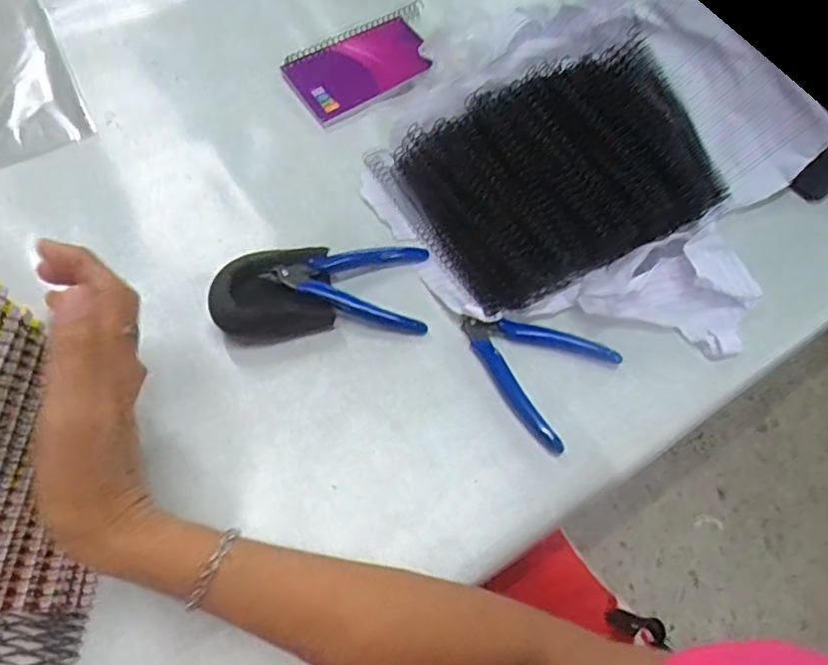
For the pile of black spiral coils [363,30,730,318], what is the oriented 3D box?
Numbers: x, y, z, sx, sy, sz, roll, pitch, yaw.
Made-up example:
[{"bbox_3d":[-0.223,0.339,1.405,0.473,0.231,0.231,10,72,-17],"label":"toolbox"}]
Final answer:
[{"bbox_3d":[0.115,-0.126,0.465,0.240,0.055,0.164,-23,68,-13],"label":"pile of black spiral coils"}]

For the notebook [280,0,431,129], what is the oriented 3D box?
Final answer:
[{"bbox_3d":[-0.040,-0.241,0.529,0.140,0.010,0.092,-30,66,-9],"label":"notebook"}]

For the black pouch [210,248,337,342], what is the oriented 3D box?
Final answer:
[{"bbox_3d":[-0.099,-0.024,0.421,0.080,0.033,0.067,-11,66,-8],"label":"black pouch"}]

